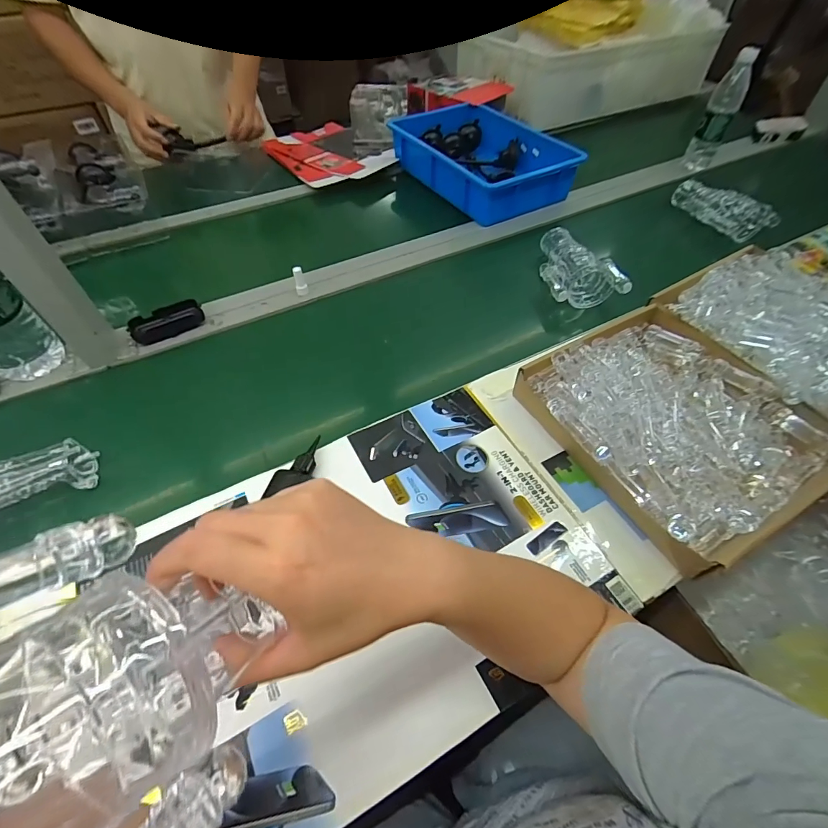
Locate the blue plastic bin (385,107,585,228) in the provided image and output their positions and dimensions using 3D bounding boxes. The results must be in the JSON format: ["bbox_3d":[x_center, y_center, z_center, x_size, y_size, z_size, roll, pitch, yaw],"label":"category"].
[{"bbox_3d":[0.158,-0.604,0.967,0.277,0.083,0.390,-26,57,-19],"label":"blue plastic bin"}]

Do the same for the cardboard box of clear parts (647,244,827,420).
[{"bbox_3d":[0.569,-0.127,0.600,0.284,0.057,0.326,-22,56,-16],"label":"cardboard box of clear parts"}]

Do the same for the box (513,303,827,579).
[{"bbox_3d":[0.328,0.003,0.522,0.285,0.074,0.303,-25,57,-18],"label":"box"}]

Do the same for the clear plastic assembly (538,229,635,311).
[{"bbox_3d":[0.289,-0.275,0.749,0.121,0.057,0.193,-4,53,-4],"label":"clear plastic assembly"}]

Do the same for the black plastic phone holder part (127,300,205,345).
[{"bbox_3d":[-0.403,-0.152,0.672,0.106,0.028,0.056,-27,57,-19],"label":"black plastic phone holder part"}]

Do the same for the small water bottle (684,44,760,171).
[{"bbox_3d":[0.751,-0.731,1.014,0.068,0.239,0.064,26,57,18],"label":"small water bottle"}]

